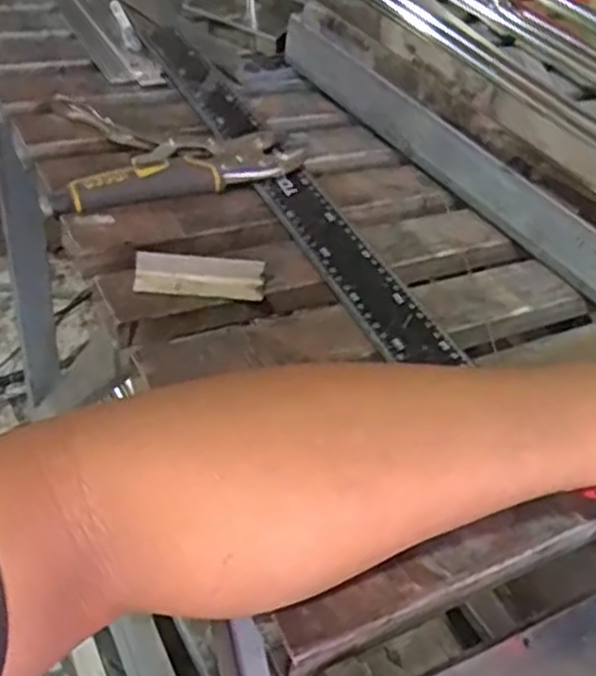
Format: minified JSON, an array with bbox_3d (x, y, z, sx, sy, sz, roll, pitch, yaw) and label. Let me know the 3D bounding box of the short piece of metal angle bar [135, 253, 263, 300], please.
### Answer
[{"bbox_3d":[-0.064,-0.042,0.495,0.083,0.021,0.028,0,42,-13],"label":"short piece of metal angle bar"}]

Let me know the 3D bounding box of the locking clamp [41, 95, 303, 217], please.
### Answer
[{"bbox_3d":[-0.112,-0.158,0.615,0.193,0.026,0.150,-8,45,-21],"label":"locking clamp"}]

